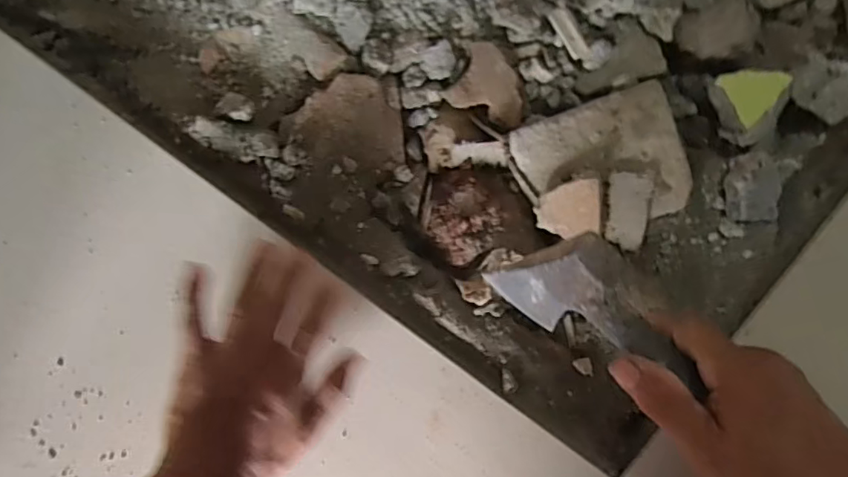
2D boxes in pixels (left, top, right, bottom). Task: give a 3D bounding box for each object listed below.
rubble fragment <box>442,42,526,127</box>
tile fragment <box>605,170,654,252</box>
[{"bbox_3d":[0.052,-0.116,0.421,0.059,0.009,0.049,22,90,1],"label":"rubble fragment"},{"bbox_3d":[0.152,-0.020,0.418,0.031,0.018,0.055,3,90,1],"label":"tile fragment"}]

